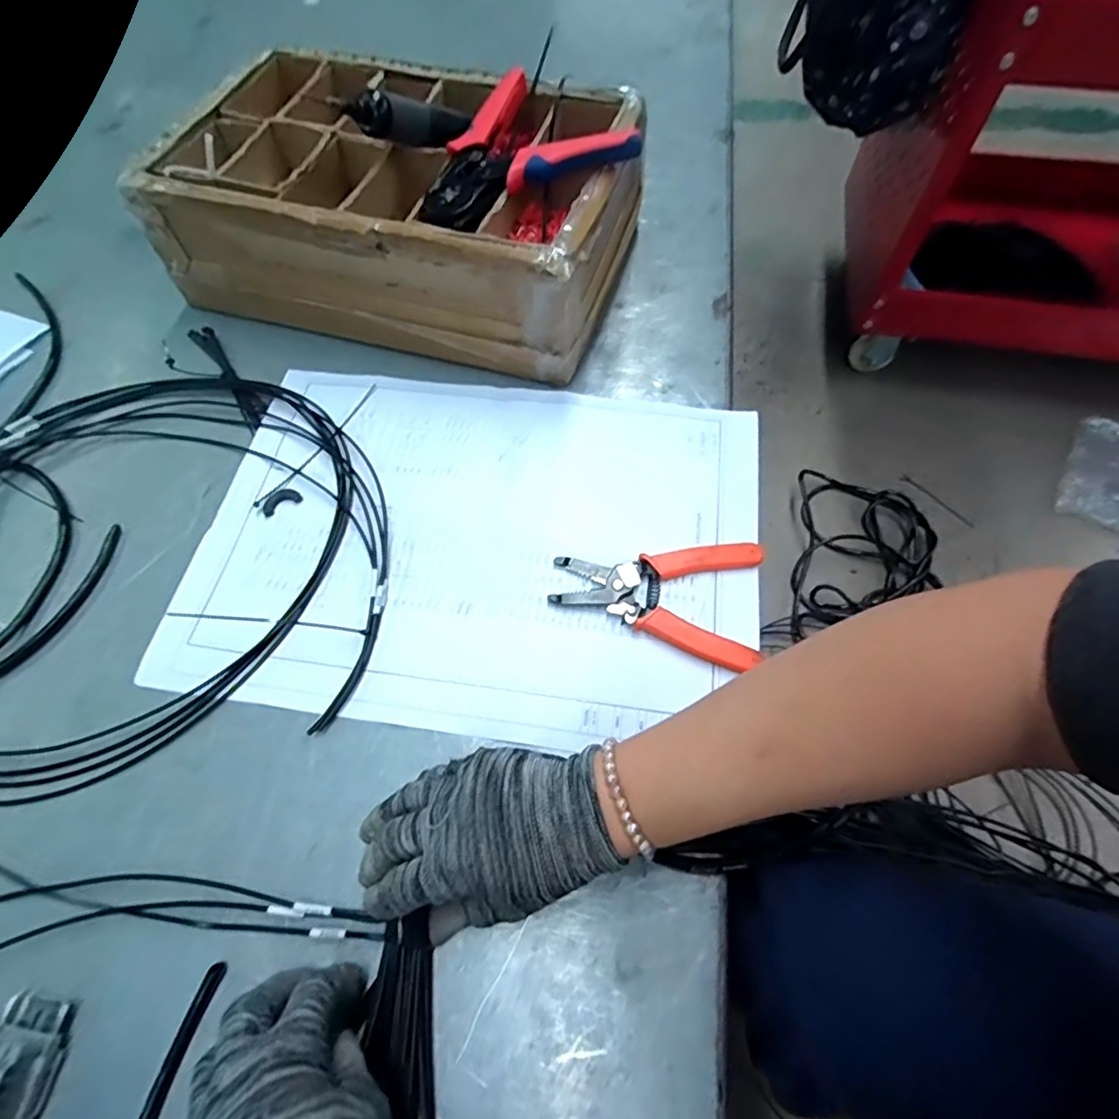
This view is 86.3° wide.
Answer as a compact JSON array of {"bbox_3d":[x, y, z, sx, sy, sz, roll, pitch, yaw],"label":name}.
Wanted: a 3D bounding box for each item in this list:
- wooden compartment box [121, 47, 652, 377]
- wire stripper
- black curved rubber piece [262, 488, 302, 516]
[{"bbox_3d":[-0.141,-0.331,0.555,0.399,0.128,0.251,14,62,11],"label":"wooden compartment box"},{"bbox_3d":[0.068,0.024,0.420,0.142,0.011,0.091,6,61,6],"label":"wire stripper"},{"bbox_3d":[-0.221,-0.046,0.473,0.031,0.004,0.017,-30,64,-13],"label":"black curved rubber piece"}]

